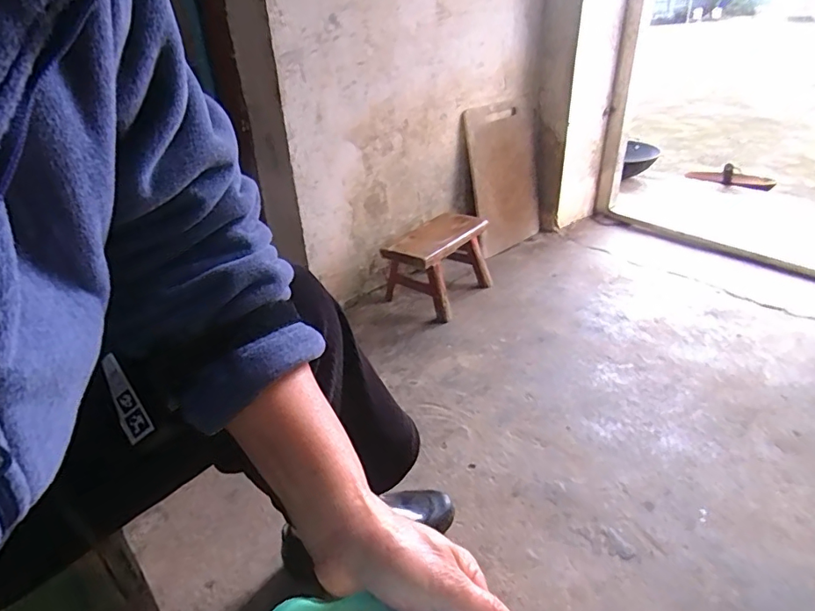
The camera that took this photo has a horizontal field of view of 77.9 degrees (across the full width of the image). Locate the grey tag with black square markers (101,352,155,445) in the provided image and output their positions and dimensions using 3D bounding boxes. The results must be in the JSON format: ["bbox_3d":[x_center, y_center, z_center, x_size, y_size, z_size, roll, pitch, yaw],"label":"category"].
[{"bbox_3d":[-0.188,0.062,0.335,0.020,0.059,0.004,-26,-2,13],"label":"grey tag with black square markers"}]

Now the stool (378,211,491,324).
[{"bbox_3d":[0.083,-0.099,1.243,0.183,0.176,0.268,23,39,37],"label":"stool"}]

